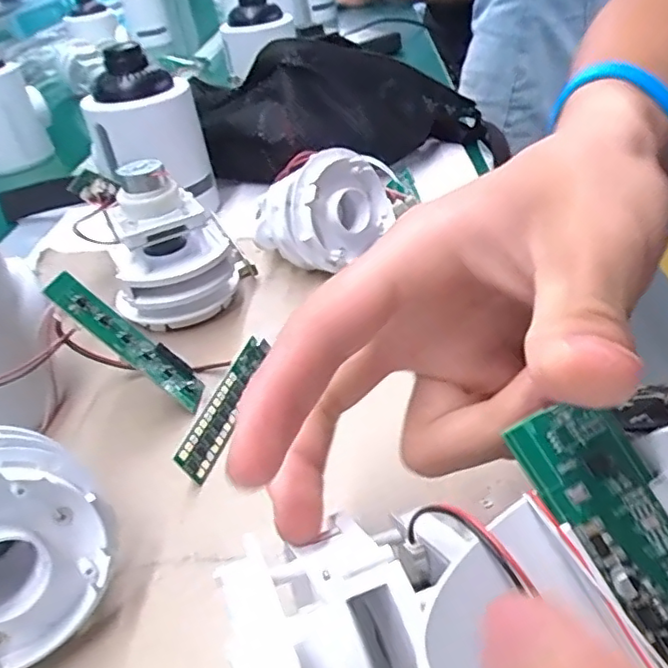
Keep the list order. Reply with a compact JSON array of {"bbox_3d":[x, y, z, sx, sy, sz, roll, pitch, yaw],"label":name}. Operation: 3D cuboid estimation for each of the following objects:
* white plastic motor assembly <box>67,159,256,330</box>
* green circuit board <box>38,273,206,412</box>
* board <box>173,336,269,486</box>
[{"bbox_3d":[-0.092,-0.056,0.336,0.077,0.085,0.077,-14,36,-8],"label":"white plastic motor assembly"},{"bbox_3d":[-0.091,0.003,0.269,0.006,0.081,0.021,-34,25,27],"label":"green circuit board"},{"bbox_3d":[-0.047,0.031,0.267,0.004,0.016,0.080,-23,26,33],"label":"board"}]

